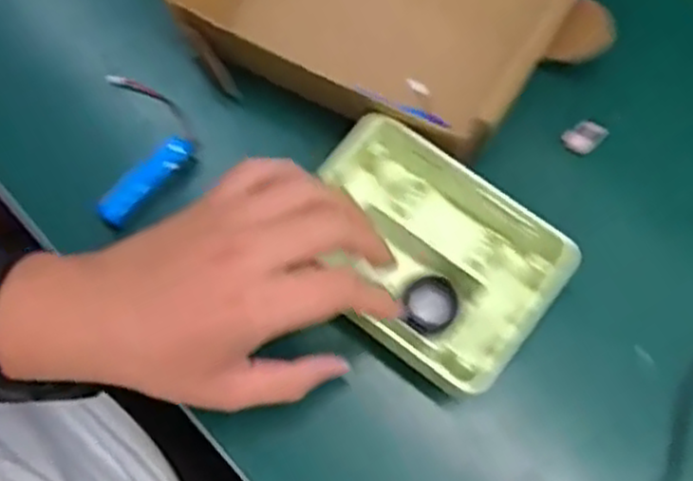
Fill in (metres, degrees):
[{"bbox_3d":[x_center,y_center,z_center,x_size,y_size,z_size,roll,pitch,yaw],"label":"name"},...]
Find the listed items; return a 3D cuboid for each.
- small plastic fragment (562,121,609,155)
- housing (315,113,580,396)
[{"bbox_3d":[0.153,-0.067,0.475,0.028,0.004,0.019,-41,75,-13],"label":"small plastic fragment"},{"bbox_3d":[0.042,0.011,0.433,0.144,0.057,0.114,36,74,12],"label":"housing"}]

